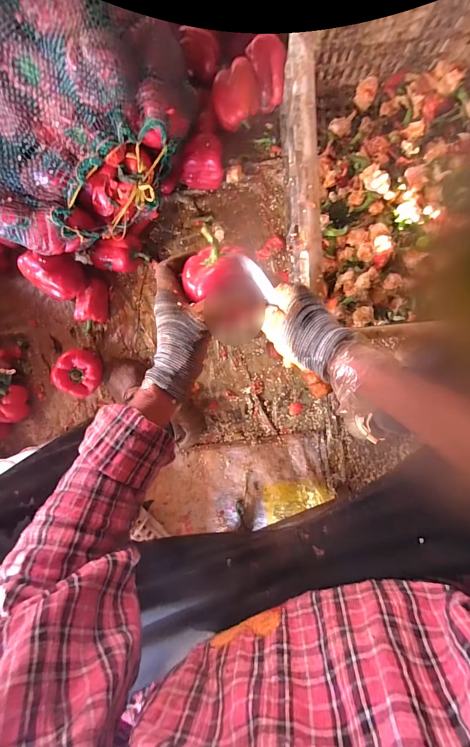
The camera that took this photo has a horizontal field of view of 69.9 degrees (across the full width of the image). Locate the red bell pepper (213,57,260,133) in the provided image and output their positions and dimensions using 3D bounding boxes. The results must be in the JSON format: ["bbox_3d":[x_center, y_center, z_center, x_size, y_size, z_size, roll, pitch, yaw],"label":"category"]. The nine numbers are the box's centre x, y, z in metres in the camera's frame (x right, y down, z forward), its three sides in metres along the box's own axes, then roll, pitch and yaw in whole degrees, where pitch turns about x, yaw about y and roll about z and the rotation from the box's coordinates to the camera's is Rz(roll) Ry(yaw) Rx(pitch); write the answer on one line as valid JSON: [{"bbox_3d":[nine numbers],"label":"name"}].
[{"bbox_3d":[0.005,-0.530,0.653,0.086,0.081,0.083,1,96,7],"label":"red bell pepper"}]

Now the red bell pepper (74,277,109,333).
[{"bbox_3d":[-0.319,-0.150,0.748,0.059,0.059,0.114,4,96,6],"label":"red bell pepper"}]

